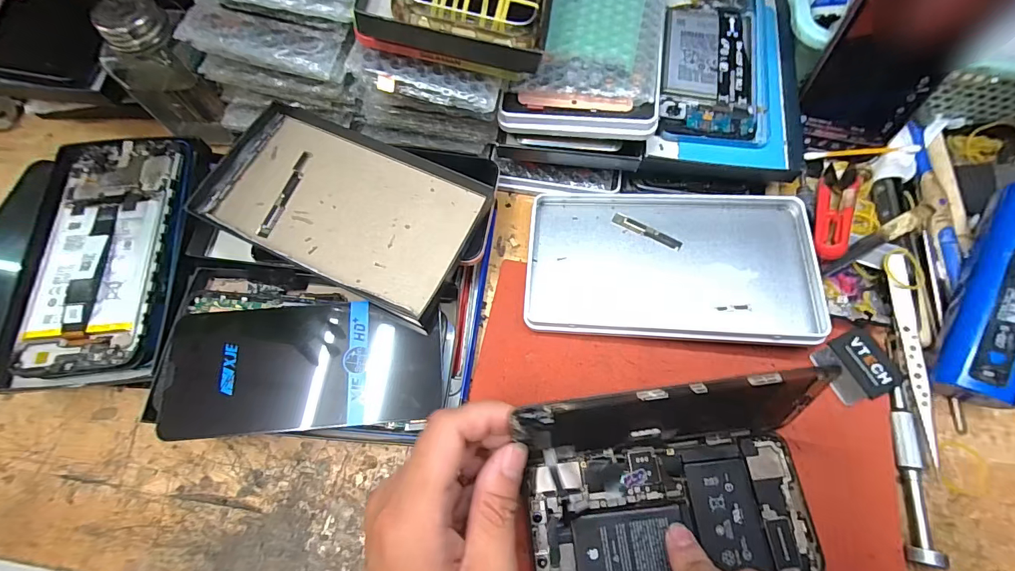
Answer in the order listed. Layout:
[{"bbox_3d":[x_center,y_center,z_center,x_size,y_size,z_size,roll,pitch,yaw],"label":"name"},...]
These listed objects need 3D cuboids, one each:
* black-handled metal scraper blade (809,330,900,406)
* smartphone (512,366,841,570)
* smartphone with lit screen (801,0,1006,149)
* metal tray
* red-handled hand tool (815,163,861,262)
[{"bbox_3d":[0.220,0.052,0.271,0.037,0.008,0.038,-24,70,-8],"label":"black-handled metal scraper blade"},{"bbox_3d":[0.088,0.107,0.211,0.155,0.078,0.097,-9,69,-3],"label":"smartphone"},{"bbox_3d":[0.243,-0.151,0.267,0.069,0.138,0.014,14,47,12],"label":"smartphone with lit screen"},{"bbox_3d":[0.106,-0.018,0.289,0.179,0.015,0.106,2,68,7],"label":"metal tray"},{"bbox_3d":[0.229,-0.056,0.296,0.020,0.015,0.098,27,58,11],"label":"red-handled hand tool"}]

